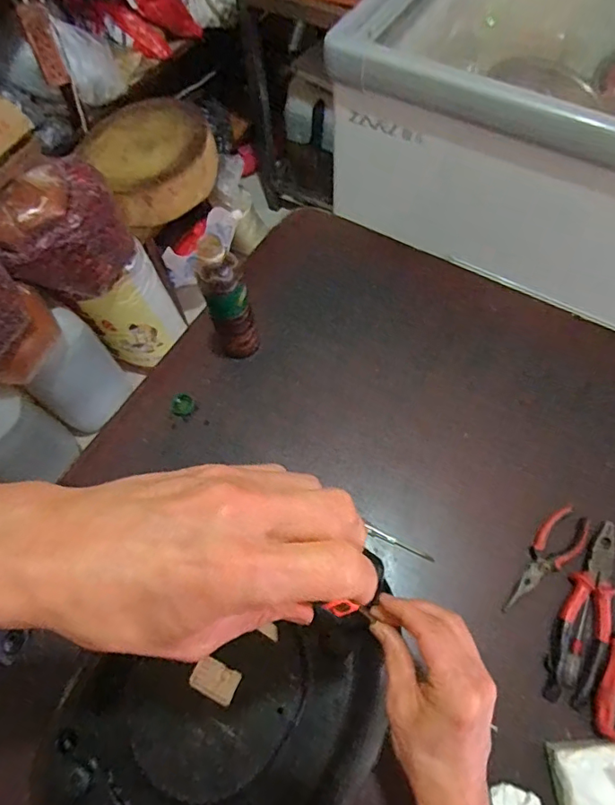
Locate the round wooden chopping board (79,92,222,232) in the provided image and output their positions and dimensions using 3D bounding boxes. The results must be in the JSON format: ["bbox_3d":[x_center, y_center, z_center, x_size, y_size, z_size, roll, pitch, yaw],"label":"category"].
[{"bbox_3d":[-0.423,-0.681,1.381,0.342,0.120,0.357,-1,64,2],"label":"round wooden chopping board"}]

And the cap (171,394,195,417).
[{"bbox_3d":[-0.181,0.004,0.730,0.031,0.012,0.033,-1,64,2],"label":"cap"}]

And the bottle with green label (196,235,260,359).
[{"bbox_3d":[-0.107,-0.133,0.675,0.059,0.184,0.056,-17,65,-5],"label":"bottle with green label"}]

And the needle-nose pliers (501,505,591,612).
[{"bbox_3d":[0.286,0.189,0.616,0.149,0.016,0.050,-37,68,-14],"label":"needle-nose pliers"}]

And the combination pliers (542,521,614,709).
[{"bbox_3d":[0.323,0.241,0.583,0.049,0.024,0.205,22,68,13],"label":"combination pliers"}]

